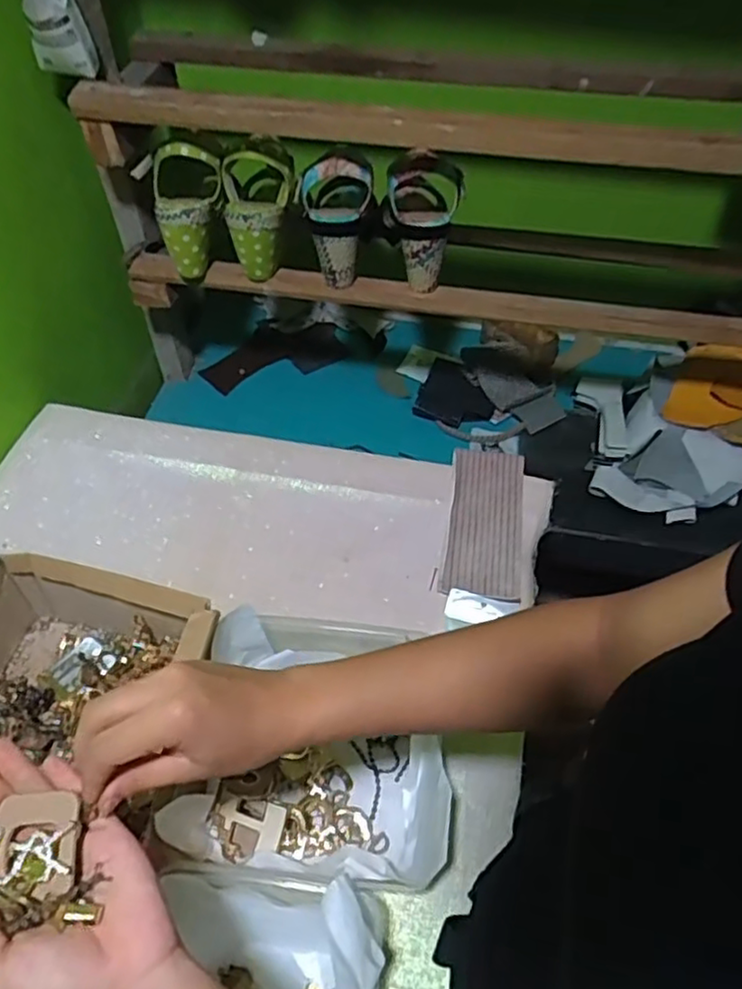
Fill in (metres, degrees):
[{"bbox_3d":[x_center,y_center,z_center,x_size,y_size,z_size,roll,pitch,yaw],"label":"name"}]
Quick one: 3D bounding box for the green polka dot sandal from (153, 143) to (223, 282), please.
[{"bbox_3d":[-0.222,-0.322,0.760,0.086,0.146,0.061,10,24,6],"label":"green polka dot sandal"}]

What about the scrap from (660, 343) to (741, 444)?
[{"bbox_3d":[0.507,-0.140,0.908,0.172,0.026,0.146,19,74,9],"label":"scrap"}]

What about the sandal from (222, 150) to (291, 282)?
[{"bbox_3d":[-0.128,-0.328,0.770,0.078,0.138,0.084,-6,51,-7],"label":"sandal"}]

